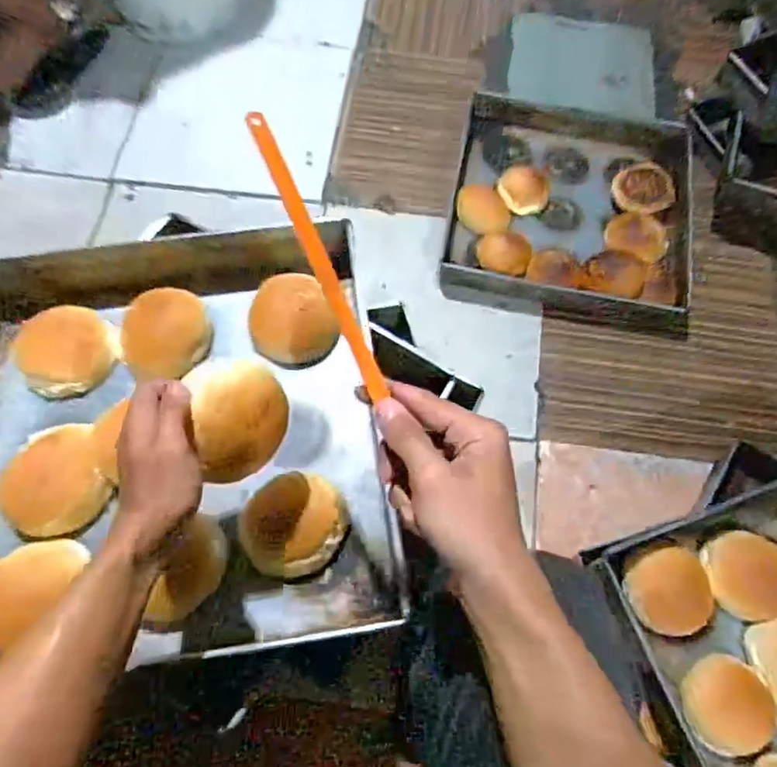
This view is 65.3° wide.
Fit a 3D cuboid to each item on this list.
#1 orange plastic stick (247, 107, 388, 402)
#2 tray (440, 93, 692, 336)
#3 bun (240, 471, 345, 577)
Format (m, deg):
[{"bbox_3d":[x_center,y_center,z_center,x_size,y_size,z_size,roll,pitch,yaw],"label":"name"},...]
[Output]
[{"bbox_3d":[-0.043,-0.078,0.364,0.012,0.011,0.174,-26,98,-10],"label":"orange plastic stick"},{"bbox_3d":[0.332,-0.330,1.100,0.417,0.082,0.497,14,69,5],"label":"tray"},{"bbox_3d":[-0.092,0.134,0.575,0.098,0.041,0.091,0,68,0],"label":"bun"}]

